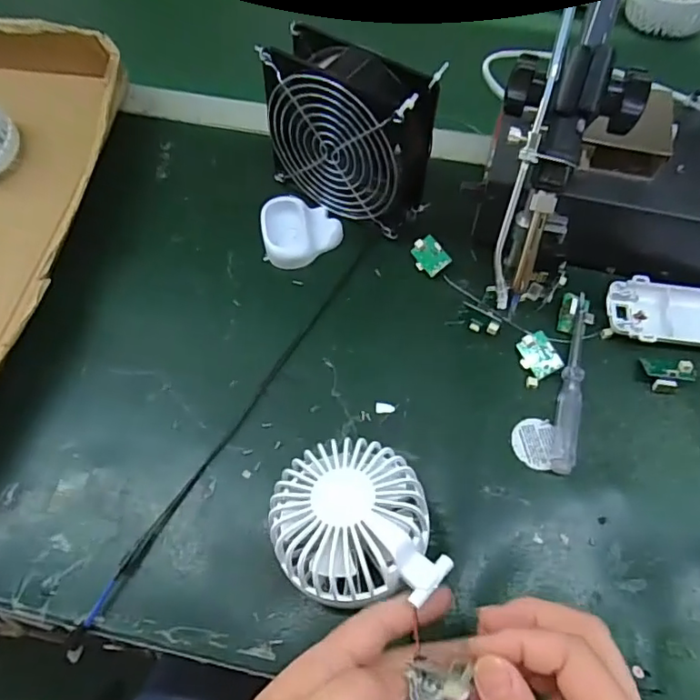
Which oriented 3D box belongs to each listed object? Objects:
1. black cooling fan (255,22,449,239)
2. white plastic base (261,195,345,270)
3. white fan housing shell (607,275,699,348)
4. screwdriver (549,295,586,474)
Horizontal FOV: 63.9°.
[{"bbox_3d":[-0.001,-0.157,0.413,0.118,0.115,0.052,28,66,13],"label":"black cooling fan"},{"bbox_3d":[-0.038,-0.093,0.439,0.061,0.017,0.057,3,62,1],"label":"white plastic base"},{"bbox_3d":[0.232,-0.025,0.399,0.093,0.013,0.050,4,62,1],"label":"white fan housing shell"},{"bbox_3d":[0.150,0.019,0.379,0.014,0.011,0.133,13,63,6],"label":"screwdriver"}]

